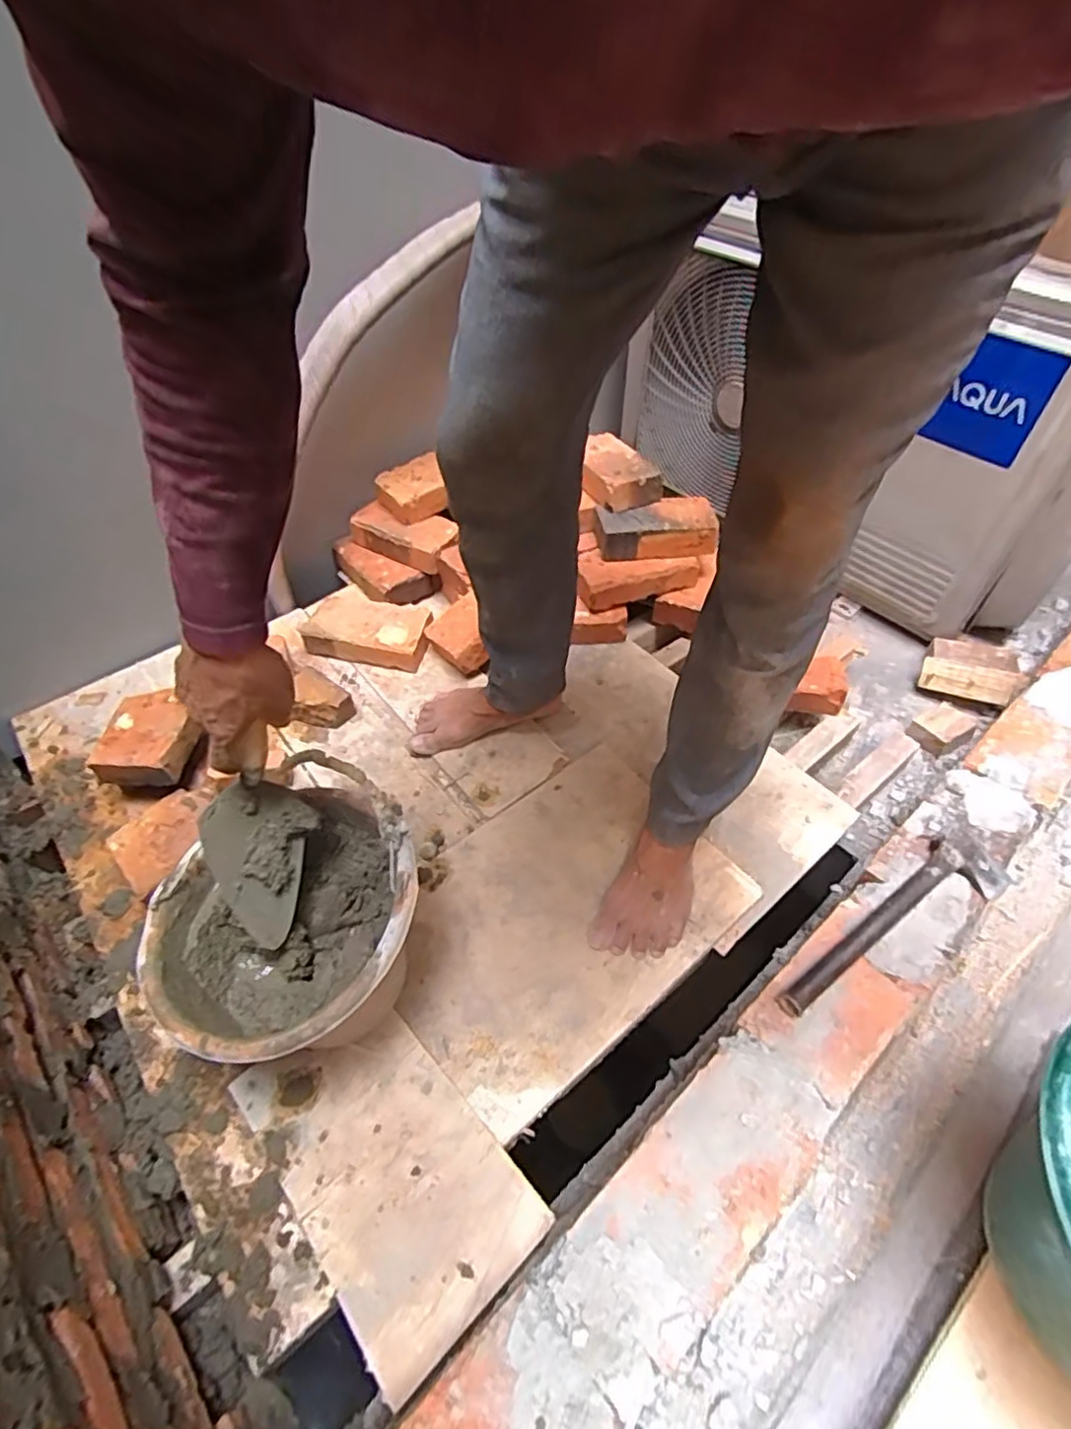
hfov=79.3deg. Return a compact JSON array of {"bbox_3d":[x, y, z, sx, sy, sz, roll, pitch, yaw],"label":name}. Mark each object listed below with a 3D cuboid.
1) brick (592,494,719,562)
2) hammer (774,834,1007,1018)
[{"bbox_3d":[0.200,-0.310,1.066,0.180,0.055,0.099,-5,49,-5],"label":"brick"},{"bbox_3d":[0.341,0.196,0.612,0.286,0.029,0.070,-25,56,-22],"label":"hammer"}]

